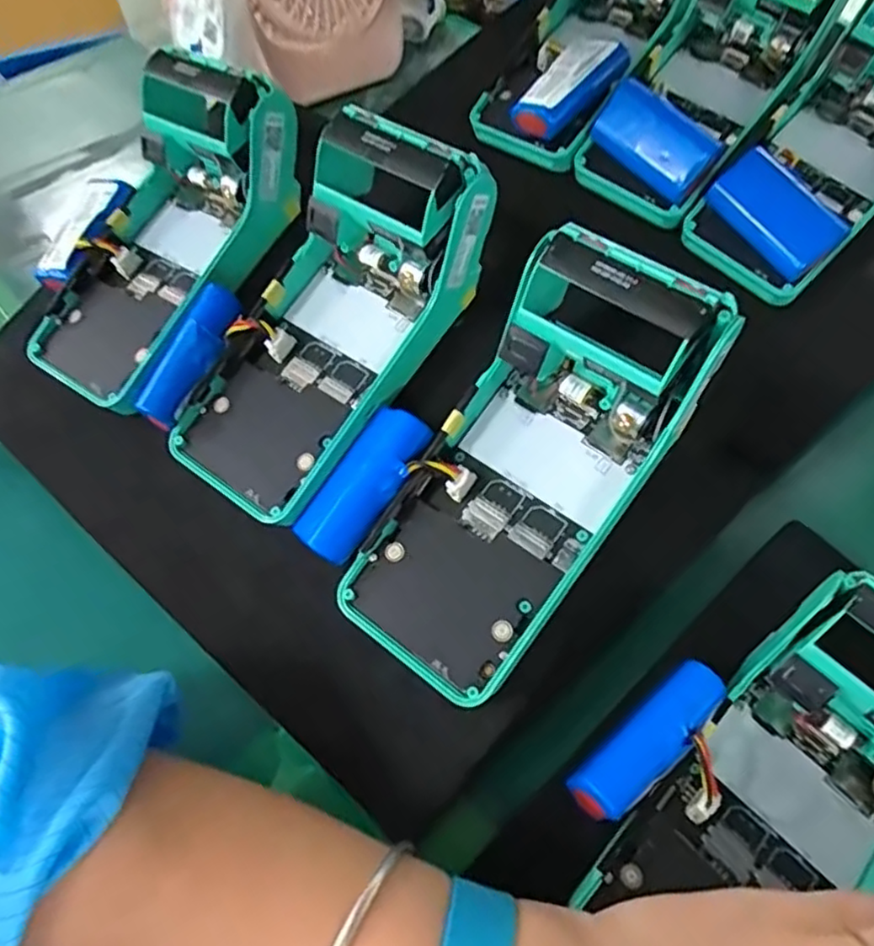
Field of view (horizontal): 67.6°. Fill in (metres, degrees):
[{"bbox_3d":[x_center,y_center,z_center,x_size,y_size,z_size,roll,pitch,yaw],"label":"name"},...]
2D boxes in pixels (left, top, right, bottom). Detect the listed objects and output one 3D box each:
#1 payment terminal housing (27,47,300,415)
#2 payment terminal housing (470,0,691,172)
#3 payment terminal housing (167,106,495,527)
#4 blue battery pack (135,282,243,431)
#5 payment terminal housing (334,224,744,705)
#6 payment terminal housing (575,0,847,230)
[{"bbox_3d":[-0.129,-0.112,0.318,0.085,0.059,0.163,38,95,20],"label":"payment terminal housing"},{"bbox_3d":[0.094,-0.266,0.392,0.086,0.058,0.176,29,85,16],"label":"payment terminal housing"},{"bbox_3d":[-0.045,-0.065,0.297,0.087,0.068,0.170,38,99,20],"label":"payment terminal housing"},{"bbox_3d":[-0.110,-0.052,0.293,0.021,0.018,0.067,26,83,14],"label":"blue battery pack"},{"bbox_3d":[0.037,0.000,0.257,0.080,0.057,0.173,38,103,20],"label":"payment terminal housing"},{"bbox_3d":[0.159,-0.226,0.371,0.081,0.061,0.158,38,91,20],"label":"payment terminal housing"}]

